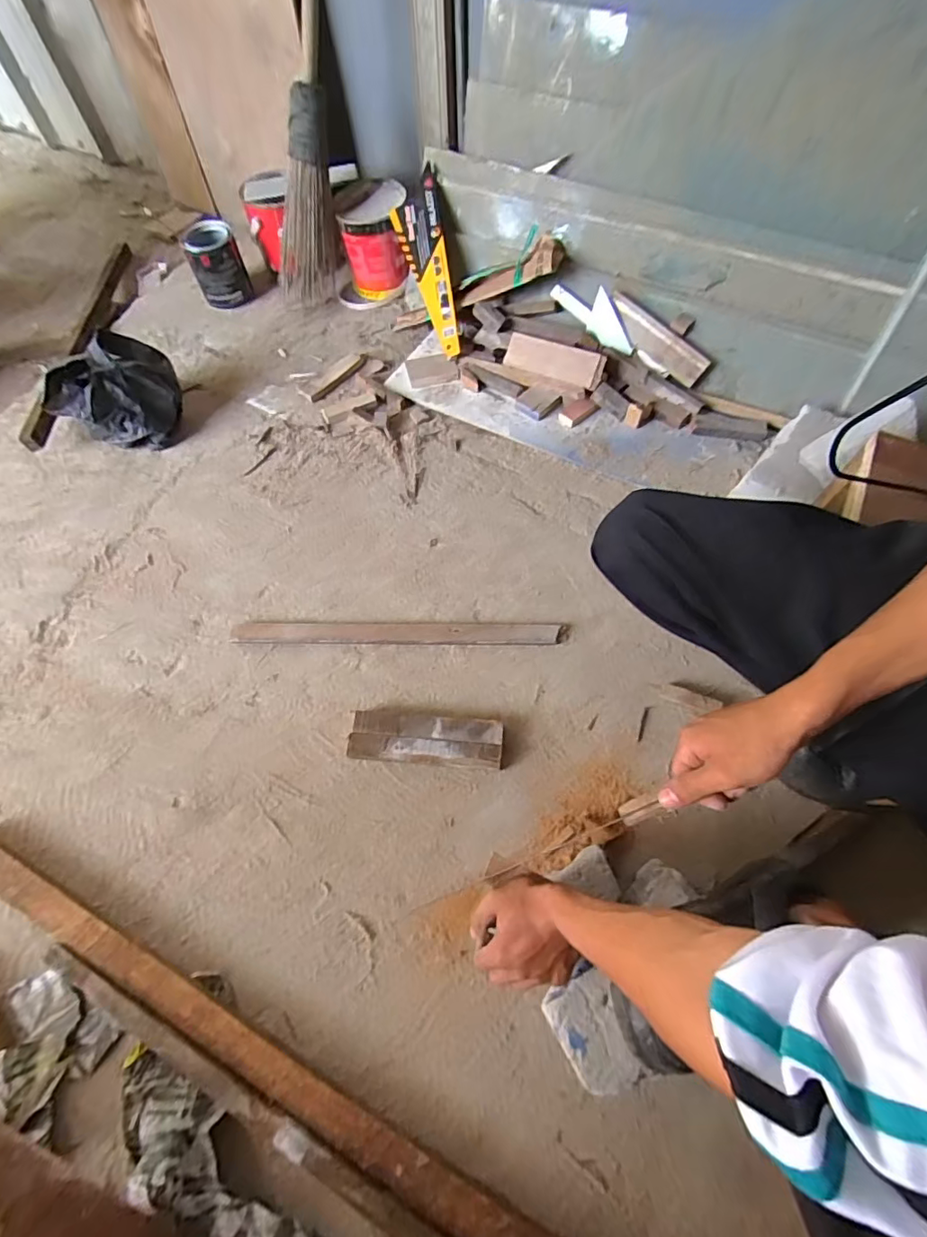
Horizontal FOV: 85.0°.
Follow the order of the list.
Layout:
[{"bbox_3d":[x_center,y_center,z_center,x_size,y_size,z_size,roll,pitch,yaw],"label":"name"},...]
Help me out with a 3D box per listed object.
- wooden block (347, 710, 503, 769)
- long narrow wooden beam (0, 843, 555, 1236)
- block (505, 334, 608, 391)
[{"bbox_3d":[-0.050,0.164,0.687,0.203,0.024,0.066,4,64,5],"label":"wooden block"},{"bbox_3d":[-0.184,0.478,0.525,0.941,0.034,0.052,24,67,14],"label":"long narrow wooden beam"},{"bbox_3d":[0.168,-0.481,0.934,0.184,0.020,0.066,24,92,15],"label":"block"}]

